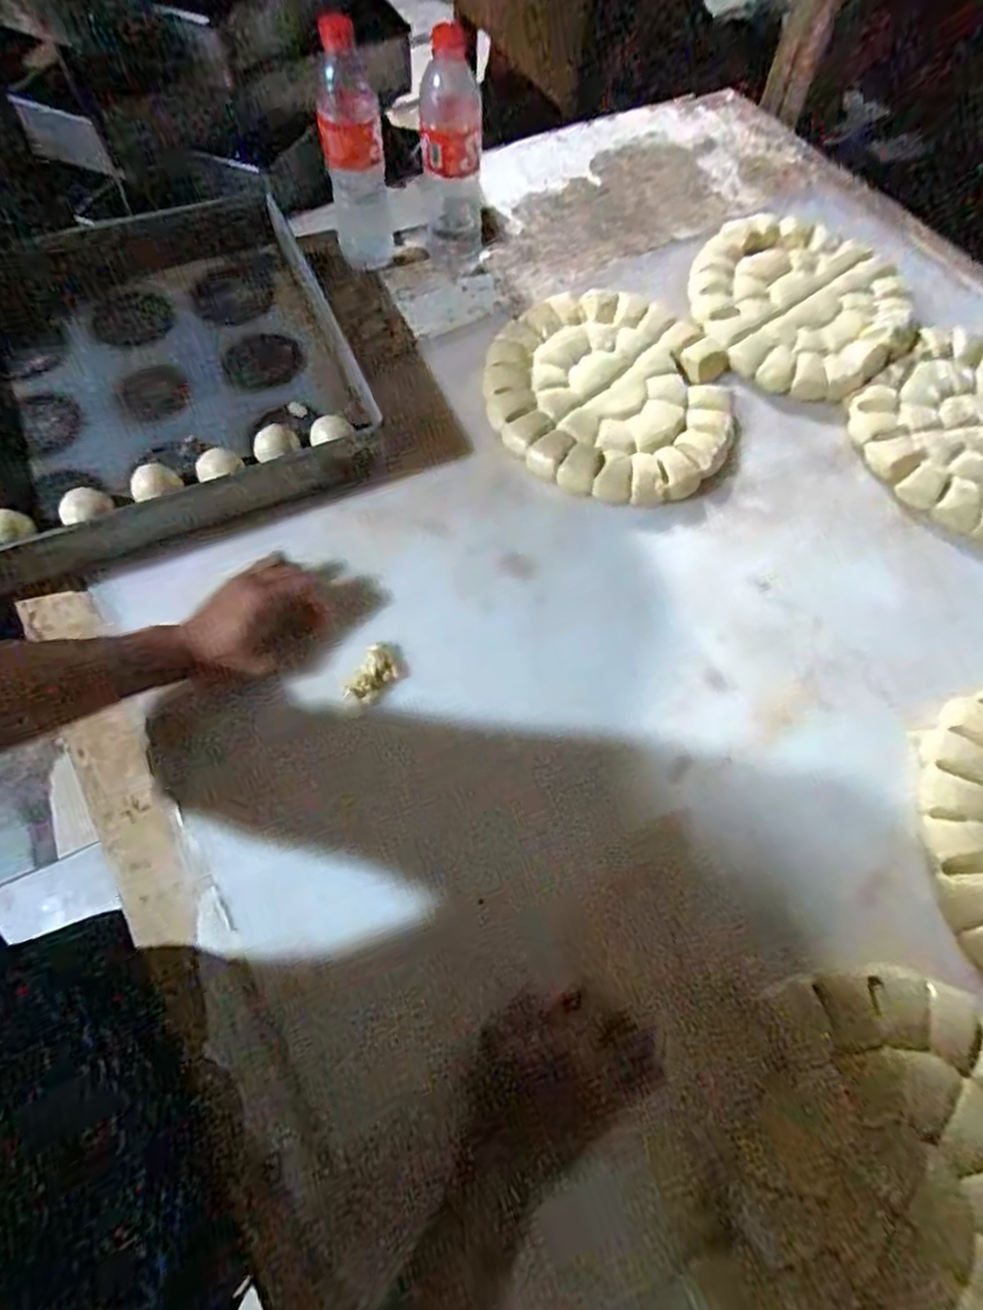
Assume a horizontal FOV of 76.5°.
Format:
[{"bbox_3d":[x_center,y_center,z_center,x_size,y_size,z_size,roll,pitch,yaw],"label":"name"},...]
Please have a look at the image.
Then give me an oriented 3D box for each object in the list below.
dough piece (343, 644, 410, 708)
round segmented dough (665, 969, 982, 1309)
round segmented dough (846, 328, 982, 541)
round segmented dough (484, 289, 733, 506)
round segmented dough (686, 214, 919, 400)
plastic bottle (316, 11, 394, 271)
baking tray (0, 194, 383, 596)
[{"bbox_3d":[-0.104,0.017,0.556,0.060,0.015,0.039,-38,72,-16],"label":"dough piece"},{"bbox_3d":[0.264,0.359,0.394,0.272,0.015,0.272,0,66,-1],"label":"round segmented dough"},{"bbox_3d":[0.541,-0.240,0.677,0.271,0.020,0.251,0,66,-1],"label":"round segmented dough"},{"bbox_3d":[0.132,-0.300,0.697,0.262,0.021,0.287,0,66,-1],"label":"round segmented dough"},{"bbox_3d":[0.368,-0.429,0.746,0.242,0.030,0.310,17,67,7],"label":"round segmented dough"},{"bbox_3d":[-0.154,-0.556,0.697,0.065,0.224,0.058,-9,66,-5],"label":"plastic bottle"},{"bbox_3d":[-0.370,-0.303,0.667,0.417,0.053,0.424,-22,68,-10],"label":"baking tray"}]

